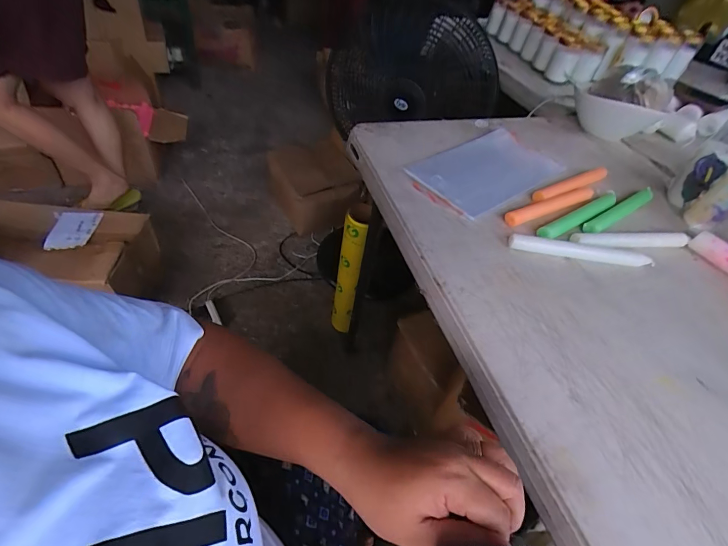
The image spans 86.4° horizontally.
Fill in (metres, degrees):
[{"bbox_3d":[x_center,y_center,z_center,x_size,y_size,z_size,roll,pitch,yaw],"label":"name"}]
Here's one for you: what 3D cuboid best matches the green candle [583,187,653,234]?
[{"bbox_3d":[0.420,-0.105,0.633,0.205,0.014,0.025,-25,55,-28],"label":"green candle"}]

